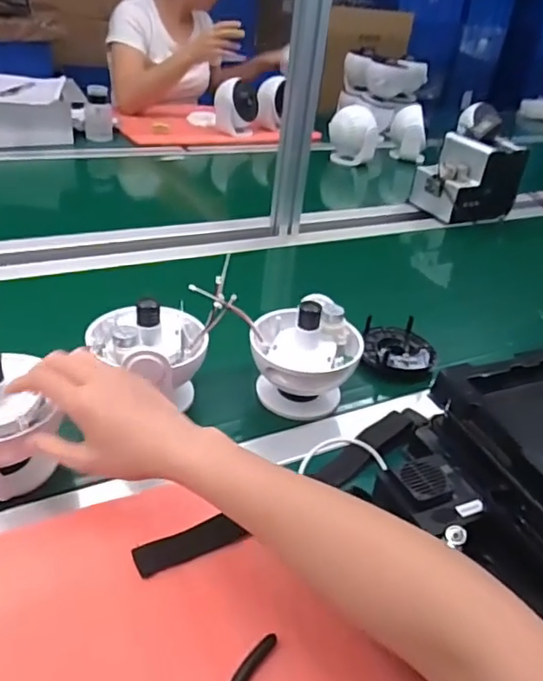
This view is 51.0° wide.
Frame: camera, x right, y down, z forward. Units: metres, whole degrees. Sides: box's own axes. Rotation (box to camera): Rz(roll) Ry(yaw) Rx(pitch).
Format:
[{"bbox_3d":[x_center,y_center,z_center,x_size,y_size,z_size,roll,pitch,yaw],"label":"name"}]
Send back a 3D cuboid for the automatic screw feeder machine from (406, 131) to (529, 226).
[{"bbox_3d":[0.407,-0.341,1.196,0.173,0.141,0.124,-6,36,-19],"label":"automatic screw feeder machine"}]

